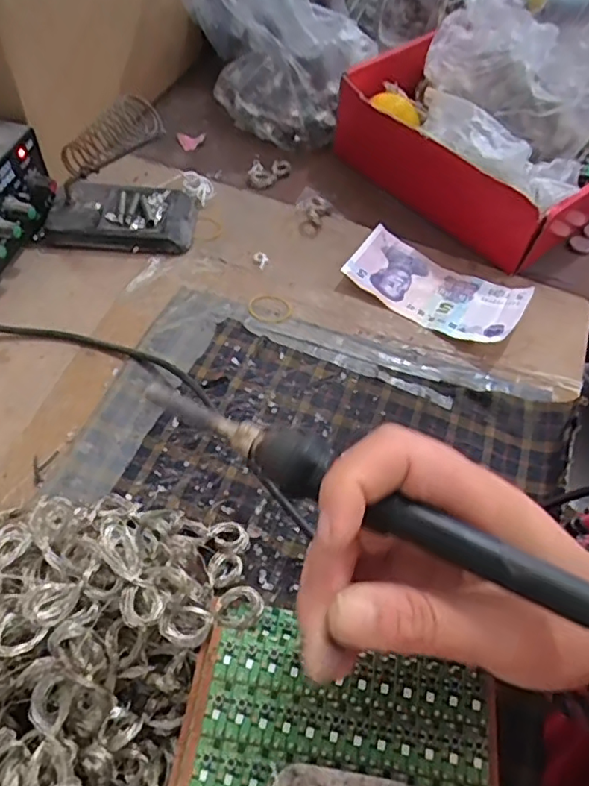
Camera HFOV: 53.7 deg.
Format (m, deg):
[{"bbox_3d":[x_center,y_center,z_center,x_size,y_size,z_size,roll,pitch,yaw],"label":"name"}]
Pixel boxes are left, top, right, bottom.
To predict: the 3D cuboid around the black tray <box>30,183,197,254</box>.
[{"bbox_3d":[-0.136,-0.139,0.458,0.111,0.020,0.063,3,55,-2],"label":"black tray"}]

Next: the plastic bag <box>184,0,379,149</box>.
[{"bbox_3d":[-0.020,-0.328,0.516,0.096,0.164,0.153,-27,61,-20],"label":"plastic bag"}]

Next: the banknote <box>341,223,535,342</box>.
[{"bbox_3d":[0.106,-0.081,0.439,0.127,0.019,0.065,27,58,14],"label":"banknote"}]

